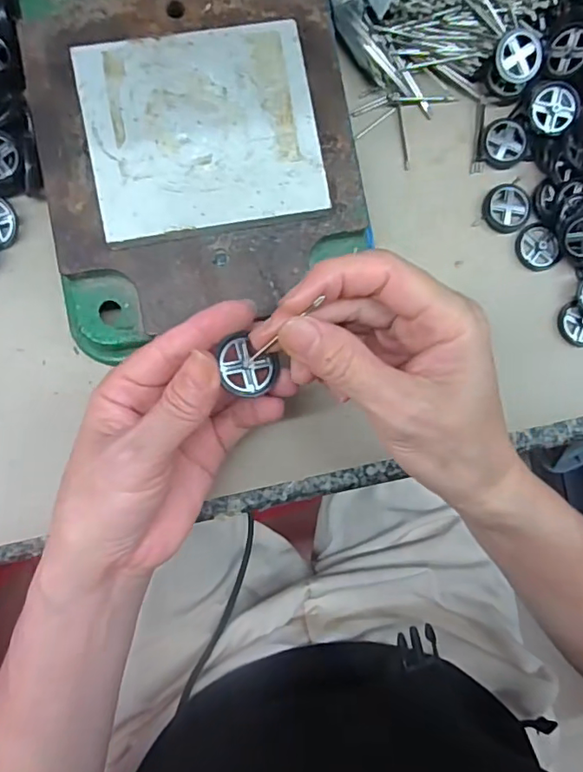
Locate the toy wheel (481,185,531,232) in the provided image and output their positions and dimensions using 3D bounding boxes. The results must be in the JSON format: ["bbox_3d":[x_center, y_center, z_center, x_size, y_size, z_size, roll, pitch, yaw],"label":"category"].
[{"bbox_3d":[0.126,-0.104,0.314,0.026,0.005,0.027,0,89,-4],"label":"toy wheel"}]

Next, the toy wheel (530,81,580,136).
[{"bbox_3d":[0.148,-0.157,0.302,0.027,0.008,0.027,1,98,5],"label":"toy wheel"}]

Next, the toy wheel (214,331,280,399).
[{"bbox_3d":[-0.019,-0.008,0.227,0.027,0.008,0.023,35,86,-3],"label":"toy wheel"}]

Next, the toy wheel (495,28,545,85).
[{"bbox_3d":[0.129,-0.187,0.304,0.027,0.010,0.027,0,89,-4],"label":"toy wheel"}]

